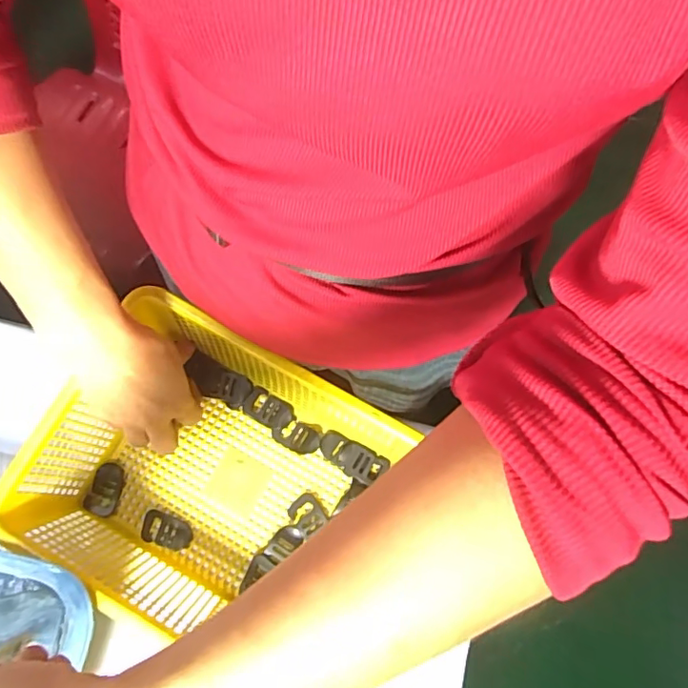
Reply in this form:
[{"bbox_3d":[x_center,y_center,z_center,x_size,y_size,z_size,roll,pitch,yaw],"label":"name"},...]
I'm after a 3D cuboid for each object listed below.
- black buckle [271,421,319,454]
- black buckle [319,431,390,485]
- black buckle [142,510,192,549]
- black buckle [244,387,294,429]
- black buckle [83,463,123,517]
[{"bbox_3d":[-0.042,0.080,0.459,0.040,0.008,0.023,23,78,5],"label":"black buckle"},{"bbox_3d":[0.005,0.096,0.454,0.055,0.011,0.026,28,78,6],"label":"black buckle"},{"bbox_3d":[-0.148,0.155,0.442,0.044,0.005,0.025,17,77,4],"label":"black buckle"},{"bbox_3d":[-0.065,0.057,0.463,0.043,0.008,0.027,27,78,6],"label":"black buckle"},{"bbox_3d":[-0.202,0.123,0.449,0.026,0.005,0.042,10,77,2],"label":"black buckle"}]

